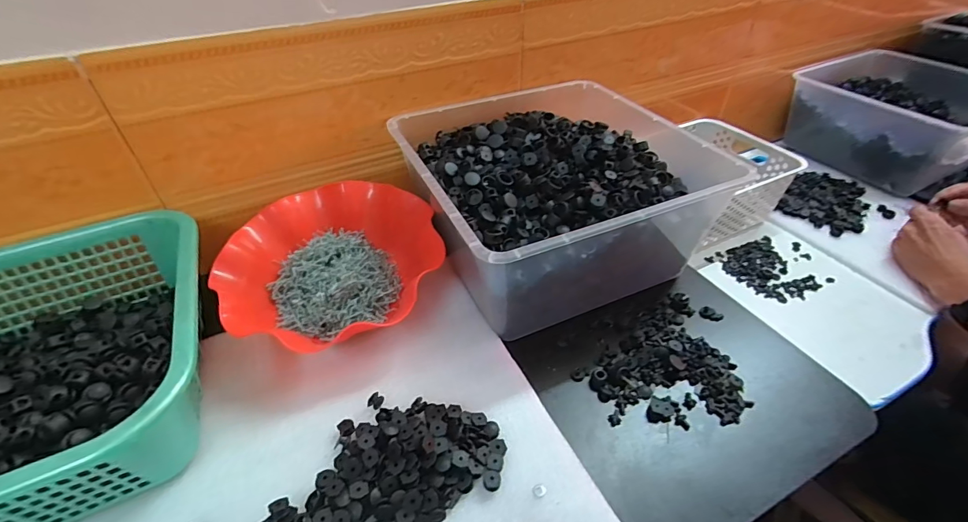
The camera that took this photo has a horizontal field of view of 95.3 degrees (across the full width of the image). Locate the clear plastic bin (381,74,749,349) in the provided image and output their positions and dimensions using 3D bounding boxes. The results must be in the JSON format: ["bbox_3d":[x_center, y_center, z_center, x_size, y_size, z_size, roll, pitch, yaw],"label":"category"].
[{"bbox_3d":[0.073,-0.085,0.525,0.298,0.135,0.310,-17,46,-18],"label":"clear plastic bin"}]

